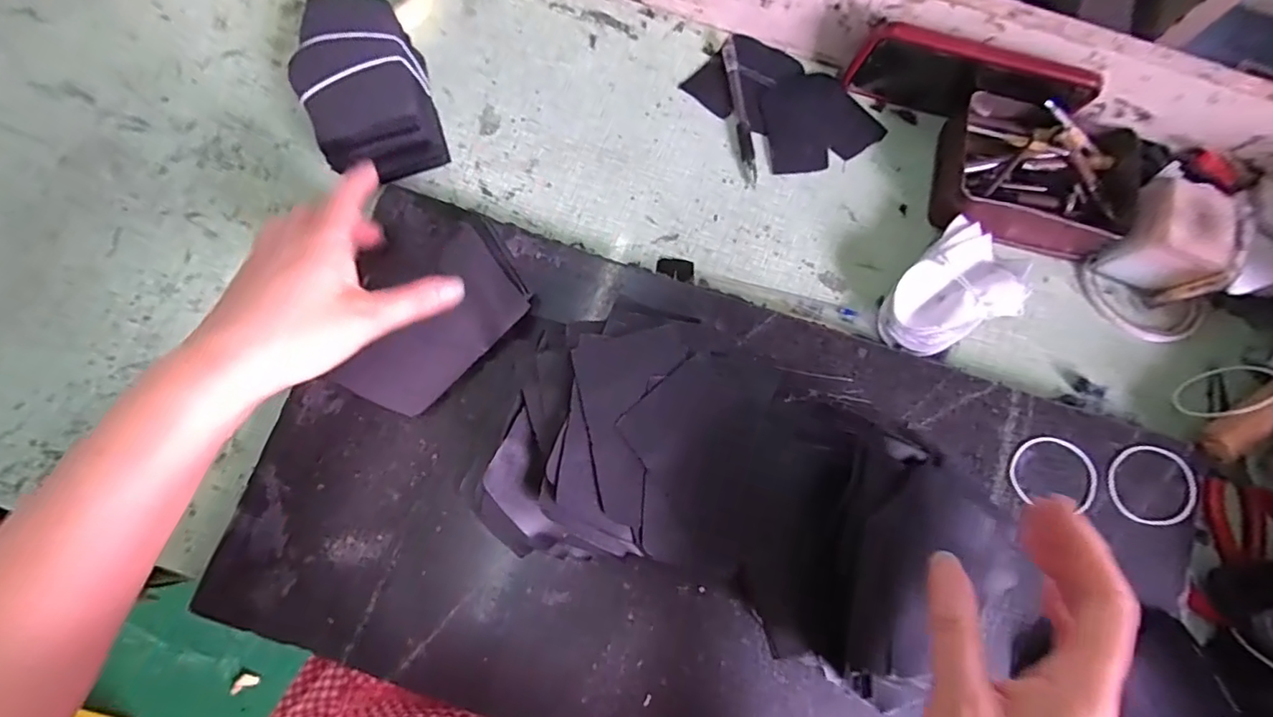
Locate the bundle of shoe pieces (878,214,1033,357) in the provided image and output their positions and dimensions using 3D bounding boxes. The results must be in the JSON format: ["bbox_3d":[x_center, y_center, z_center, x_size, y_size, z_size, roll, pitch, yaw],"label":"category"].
[{"bbox_3d":[0.224,-0.043,0.397,0.100,0.034,0.069,-43,82,-11],"label":"bundle of shoe pieces"}]

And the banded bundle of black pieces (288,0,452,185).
[{"bbox_3d":[-0.192,-0.191,0.400,0.078,0.049,0.127,-16,78,-6],"label":"banded bundle of black pieces"}]

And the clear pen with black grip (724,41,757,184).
[{"bbox_3d":[0.082,-0.196,0.438,0.012,0.013,0.122,-8,77,-5],"label":"clear pen with black grip"}]

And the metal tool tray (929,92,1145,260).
[{"bbox_3d":[0.299,-0.136,0.411,0.136,0.048,0.105,14,77,0],"label":"metal tool tray"}]

